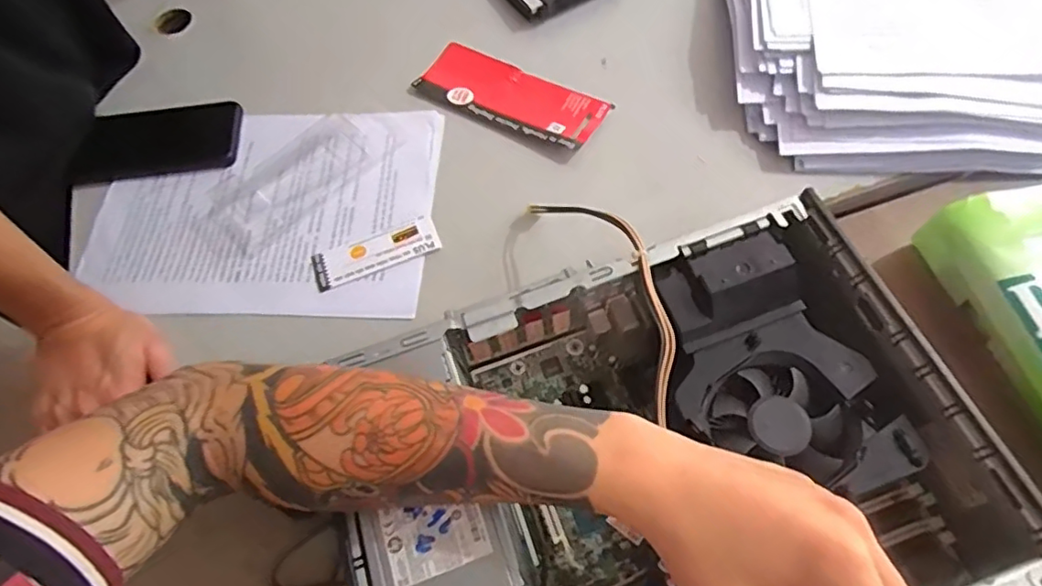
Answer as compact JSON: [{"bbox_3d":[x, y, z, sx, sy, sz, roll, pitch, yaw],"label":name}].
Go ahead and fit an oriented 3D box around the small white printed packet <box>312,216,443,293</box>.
[{"bbox_3d":[-0.121,-0.034,0.492,0.105,0.009,0.036,-18,62,-6],"label":"small white printed packet"}]

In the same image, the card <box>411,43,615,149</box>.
[{"bbox_3d":[-0.011,-0.188,0.558,0.182,0.005,0.065,27,67,17],"label":"card"}]

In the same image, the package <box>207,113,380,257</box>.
[{"bbox_3d":[-0.204,-0.102,0.534,0.079,0.015,0.149,40,72,22],"label":"package"}]

